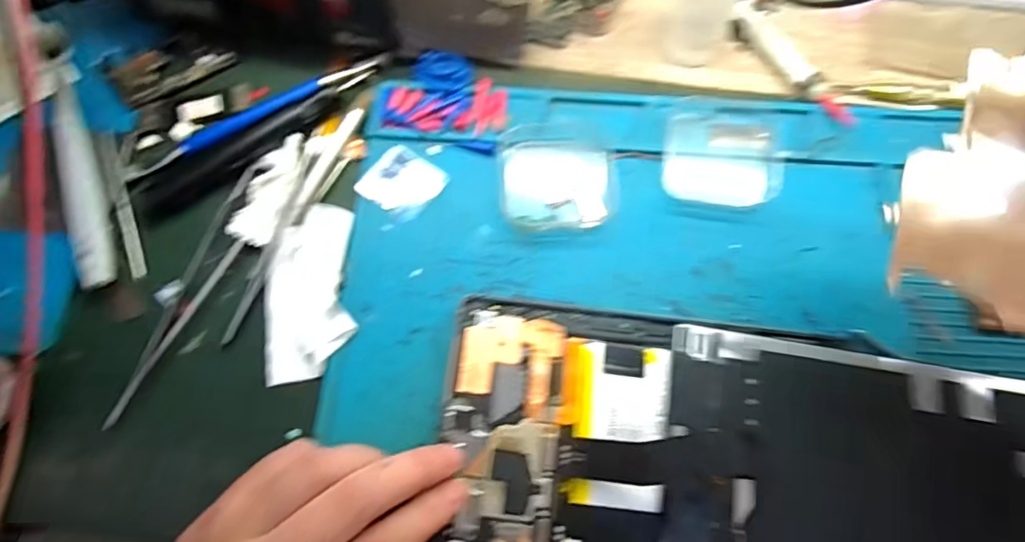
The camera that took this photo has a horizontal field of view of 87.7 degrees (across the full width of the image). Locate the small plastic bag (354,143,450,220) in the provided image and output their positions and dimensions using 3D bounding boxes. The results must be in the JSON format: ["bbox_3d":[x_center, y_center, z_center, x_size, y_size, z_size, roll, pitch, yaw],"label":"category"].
[{"bbox_3d":[-0.065,-0.052,0.313,0.040,0.004,0.039,34,72,12],"label":"small plastic bag"}]

